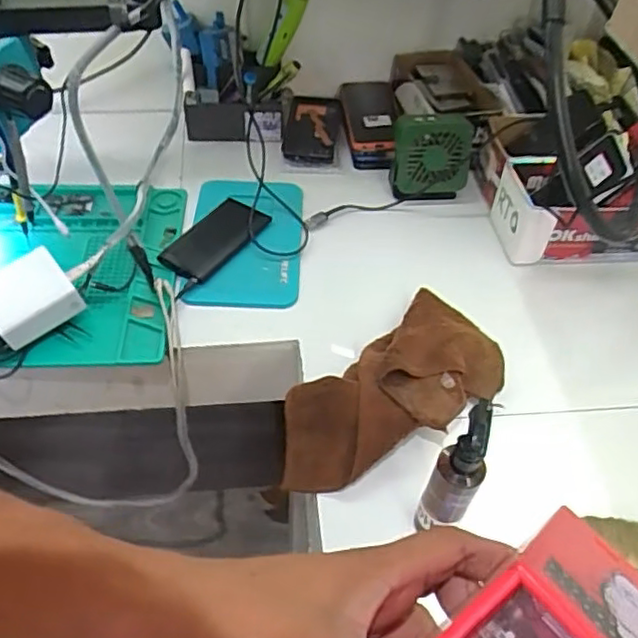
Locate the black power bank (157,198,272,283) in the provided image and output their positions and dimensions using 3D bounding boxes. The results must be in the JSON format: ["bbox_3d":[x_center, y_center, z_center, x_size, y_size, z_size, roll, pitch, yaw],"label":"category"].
[{"bbox_3d":[-0.127,-0.101,0.788,0.073,0.010,0.139,27,53,20],"label":"black power bank"}]

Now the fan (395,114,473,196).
[{"bbox_3d":[0.152,-0.215,0.864,0.102,0.112,0.054,2,48,-1],"label":"fan"}]

